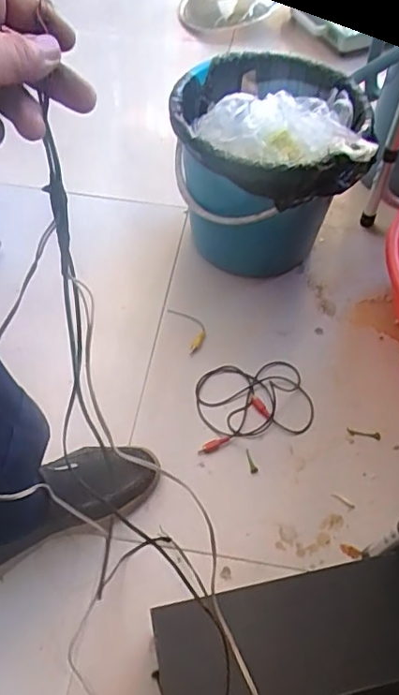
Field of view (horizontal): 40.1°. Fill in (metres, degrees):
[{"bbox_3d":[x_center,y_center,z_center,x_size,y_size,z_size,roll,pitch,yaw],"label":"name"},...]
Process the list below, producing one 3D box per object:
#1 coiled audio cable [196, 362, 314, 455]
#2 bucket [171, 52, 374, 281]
[{"bbox_3d":[0.073,0.073,0.764,0.164,0.013,0.120,-10,60,-7],"label":"coiled audio cable"},{"bbox_3d":[0.093,-0.254,0.814,0.246,0.267,0.225,1,59,-1],"label":"bucket"}]

